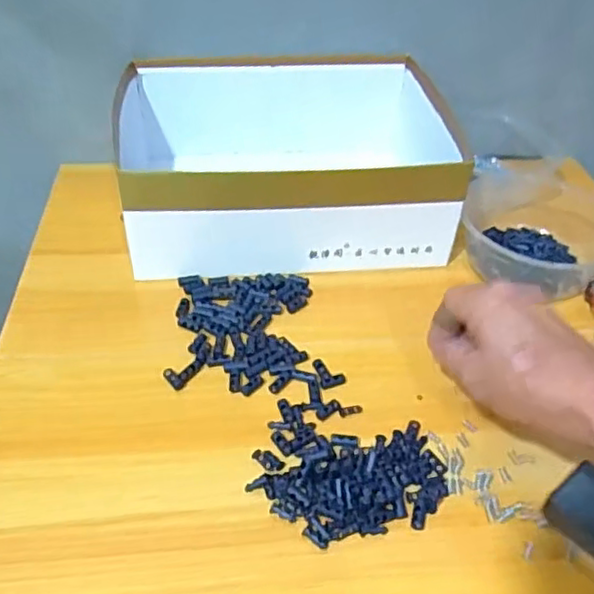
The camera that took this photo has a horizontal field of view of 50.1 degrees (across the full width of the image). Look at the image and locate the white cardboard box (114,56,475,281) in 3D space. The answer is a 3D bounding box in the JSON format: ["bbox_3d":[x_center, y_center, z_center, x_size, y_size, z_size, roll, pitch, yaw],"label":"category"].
[{"bbox_3d":[-0.014,-0.139,0.619,0.323,0.098,0.246,-4,42,-7],"label":"white cardboard box"}]

